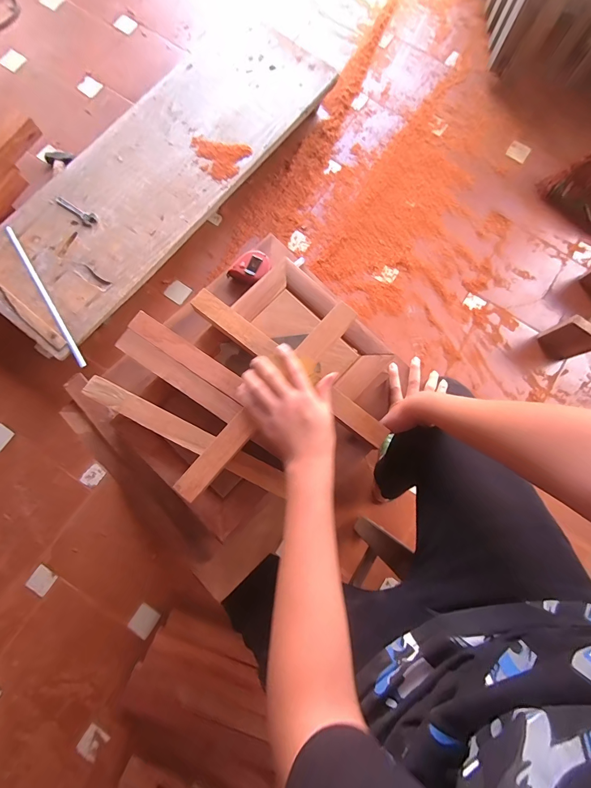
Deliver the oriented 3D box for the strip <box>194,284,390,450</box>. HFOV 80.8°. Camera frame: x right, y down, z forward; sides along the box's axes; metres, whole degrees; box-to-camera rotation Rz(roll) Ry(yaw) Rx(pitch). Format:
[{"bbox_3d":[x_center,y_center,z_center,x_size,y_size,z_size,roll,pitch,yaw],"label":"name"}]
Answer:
[{"bbox_3d":[-0.010,-0.041,0.498,0.338,0.012,0.037,37,81,5],"label":"strip"}]

